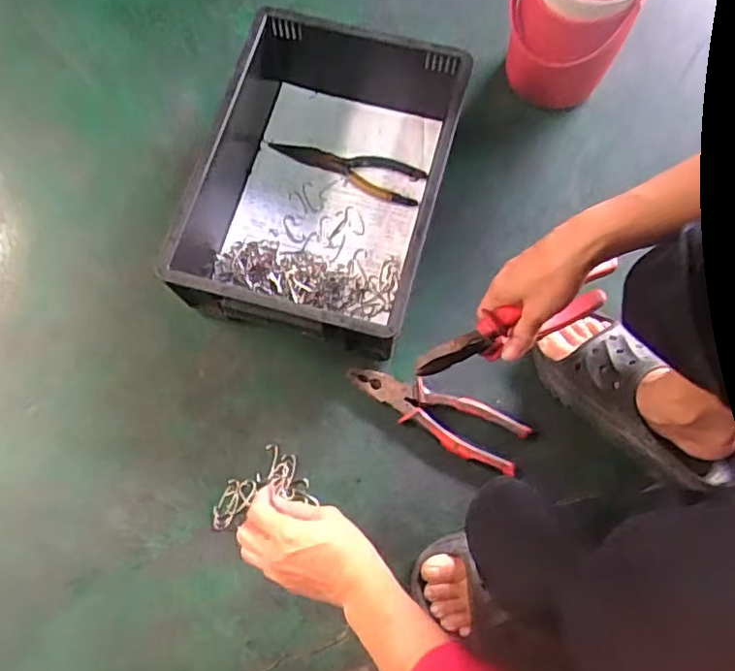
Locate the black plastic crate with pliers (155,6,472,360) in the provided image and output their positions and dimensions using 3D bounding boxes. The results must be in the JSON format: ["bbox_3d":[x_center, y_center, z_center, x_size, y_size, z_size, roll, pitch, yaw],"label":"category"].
[{"bbox_3d":[-0.057,-0.173,0.697,0.271,0.115,0.346,16,75,5],"label":"black plastic crate with pliers"}]

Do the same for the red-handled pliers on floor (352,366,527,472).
[{"bbox_3d":[0.072,0.080,0.670,0.196,0.015,0.059,26,76,7],"label":"red-handled pliers on floor"}]

